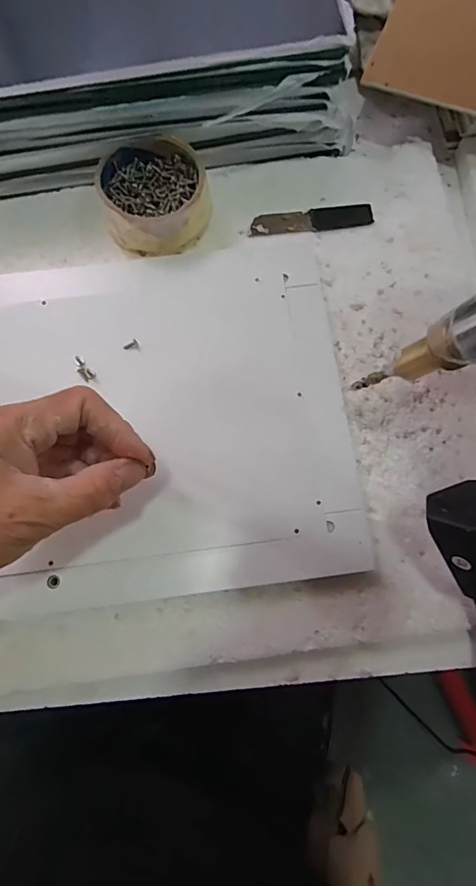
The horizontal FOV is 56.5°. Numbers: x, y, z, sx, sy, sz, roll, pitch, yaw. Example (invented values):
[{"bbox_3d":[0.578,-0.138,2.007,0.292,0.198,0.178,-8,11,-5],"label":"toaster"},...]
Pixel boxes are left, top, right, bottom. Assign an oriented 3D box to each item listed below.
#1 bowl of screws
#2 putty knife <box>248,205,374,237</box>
[{"bbox_3d":[-0.068,-0.197,0.356,0.085,0.036,0.086,0,76,1],"label":"bowl of screws"},{"bbox_3d":[0.061,-0.185,0.367,0.101,0.004,0.020,-7,76,-1],"label":"putty knife"}]

